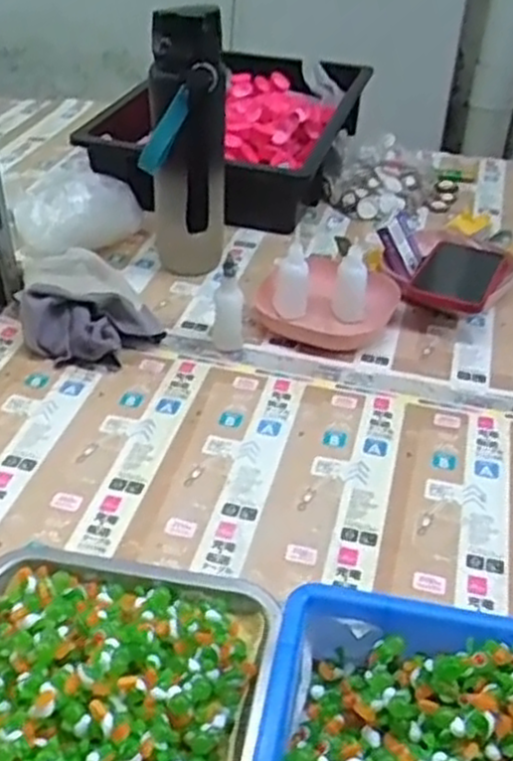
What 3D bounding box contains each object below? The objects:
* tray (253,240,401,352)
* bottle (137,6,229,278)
[{"bbox_3d":[0.070,-0.092,0.827,0.138,0.092,0.099,16,38,15],"label":"tray"},{"bbox_3d":[-0.072,-0.230,0.823,0.079,0.280,0.069,5,36,1],"label":"bottle"}]

